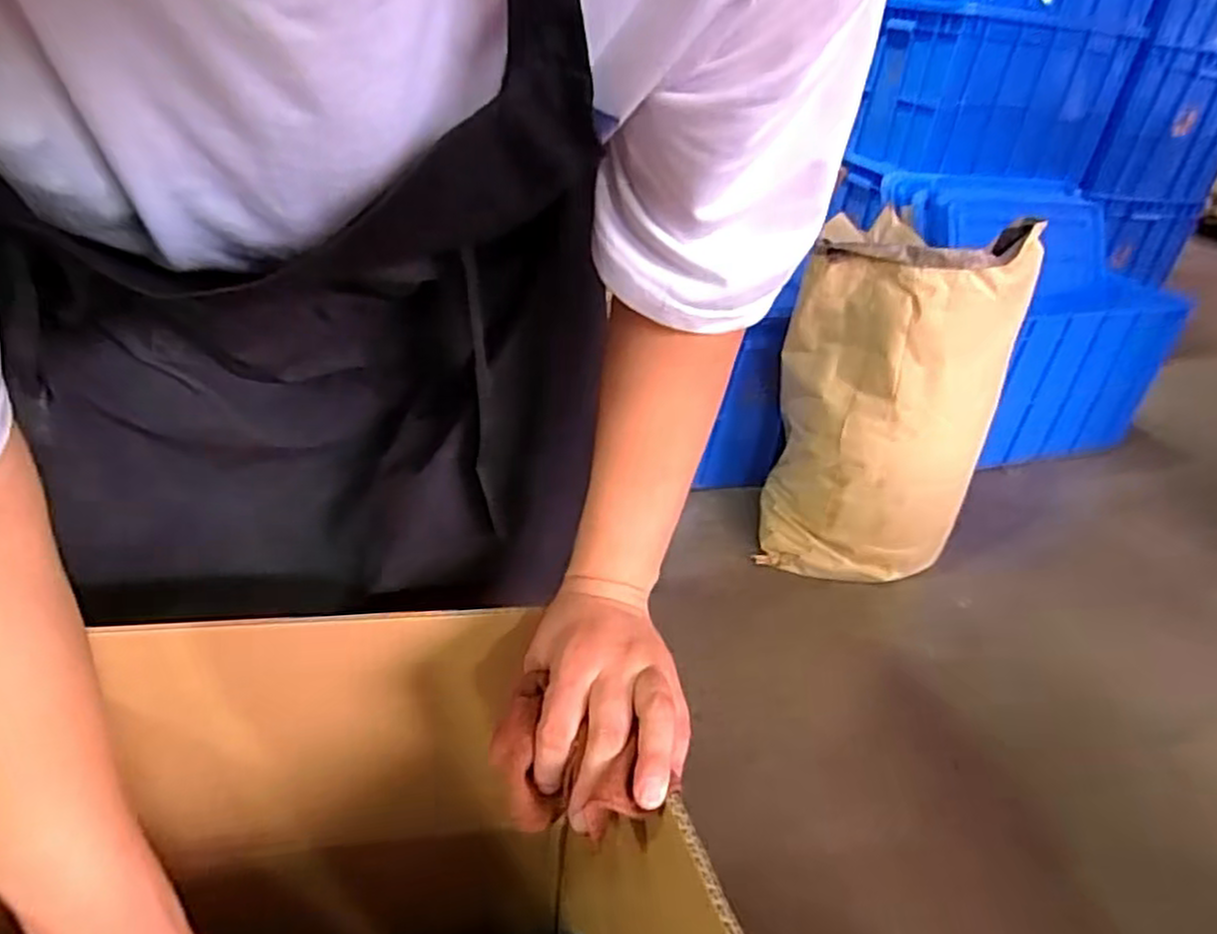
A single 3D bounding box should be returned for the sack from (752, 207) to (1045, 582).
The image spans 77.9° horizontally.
[{"bbox_3d":[0.466,-0.086,1.267,0.358,0.564,0.179,8,33,2],"label":"sack"}]

